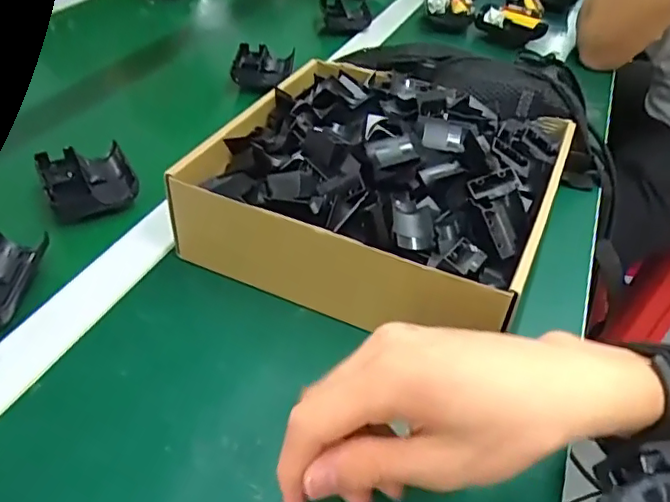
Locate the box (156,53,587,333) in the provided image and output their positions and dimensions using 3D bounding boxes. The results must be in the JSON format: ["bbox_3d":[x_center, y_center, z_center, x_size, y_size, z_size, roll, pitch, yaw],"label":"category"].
[{"bbox_3d":[0.031,-0.054,0.439,0.251,0.096,0.229,19,42,17],"label":"box"}]

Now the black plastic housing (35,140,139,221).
[{"bbox_3d":[-0.202,-0.058,0.467,0.065,0.020,0.083,-19,45,-25],"label":"black plastic housing"}]

